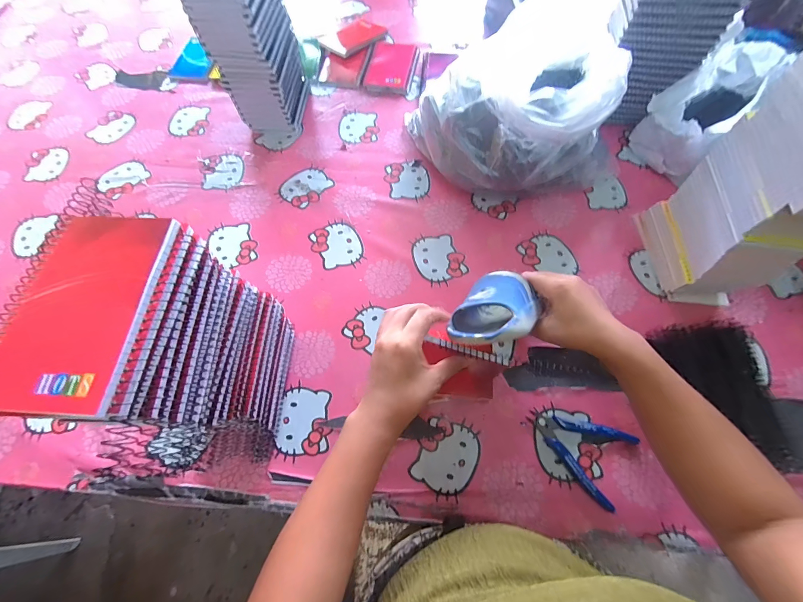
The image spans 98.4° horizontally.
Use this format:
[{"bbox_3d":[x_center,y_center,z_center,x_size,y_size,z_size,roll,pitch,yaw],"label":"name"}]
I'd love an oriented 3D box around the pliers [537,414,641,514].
[{"bbox_3d":[0.205,0.171,0.401,0.100,0.014,0.085,29,70,13],"label":"pliers"}]

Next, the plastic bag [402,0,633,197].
[{"bbox_3d":[0.174,-0.299,0.515,0.267,0.194,0.262,-27,69,-11],"label":"plastic bag"}]

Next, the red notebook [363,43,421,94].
[{"bbox_3d":[-0.019,-0.463,0.687,0.095,0.021,0.122,9,67,5],"label":"red notebook"}]

